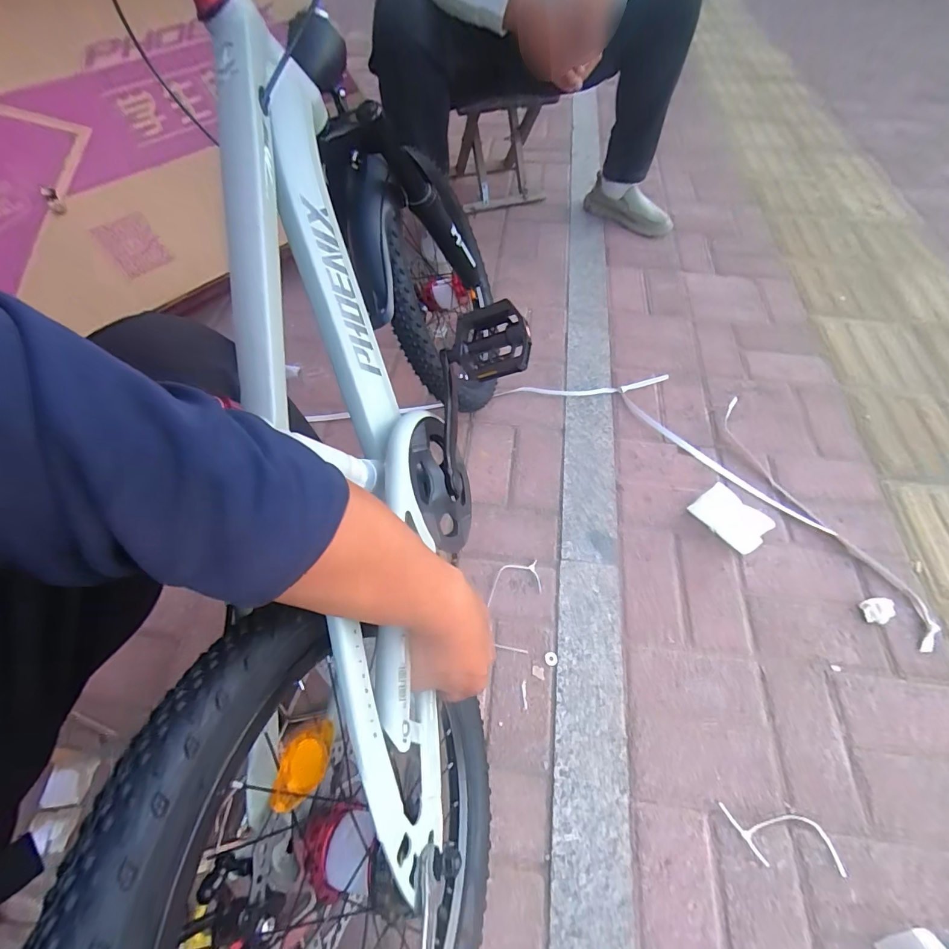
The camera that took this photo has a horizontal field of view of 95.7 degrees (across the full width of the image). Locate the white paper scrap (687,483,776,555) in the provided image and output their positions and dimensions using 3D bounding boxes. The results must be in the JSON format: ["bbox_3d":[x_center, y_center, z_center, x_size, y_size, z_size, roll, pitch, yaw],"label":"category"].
[{"bbox_3d":[0.455,0.077,0.760,0.078,0.032,0.117,-34,63,-16],"label":"white paper scrap"}]

